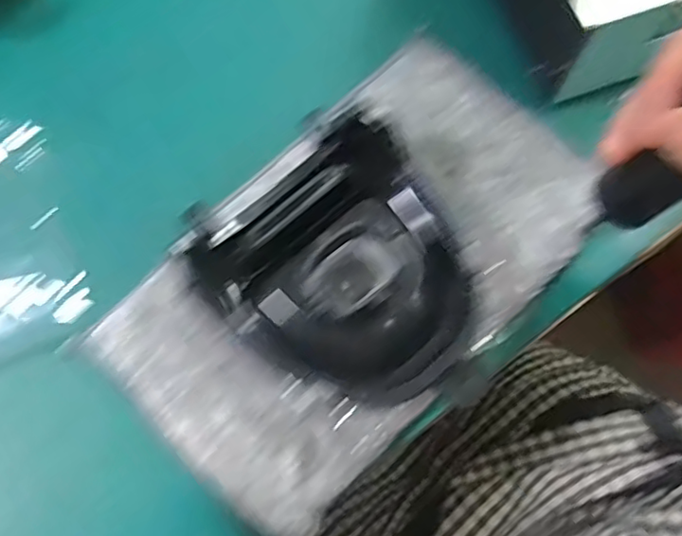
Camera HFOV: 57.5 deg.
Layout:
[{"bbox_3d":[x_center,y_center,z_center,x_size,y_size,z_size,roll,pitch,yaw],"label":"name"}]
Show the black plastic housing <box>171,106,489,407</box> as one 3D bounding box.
[{"bbox_3d":[0.011,0.002,0.314,0.133,0.050,0.155,-43,80,-10],"label":"black plastic housing"}]

